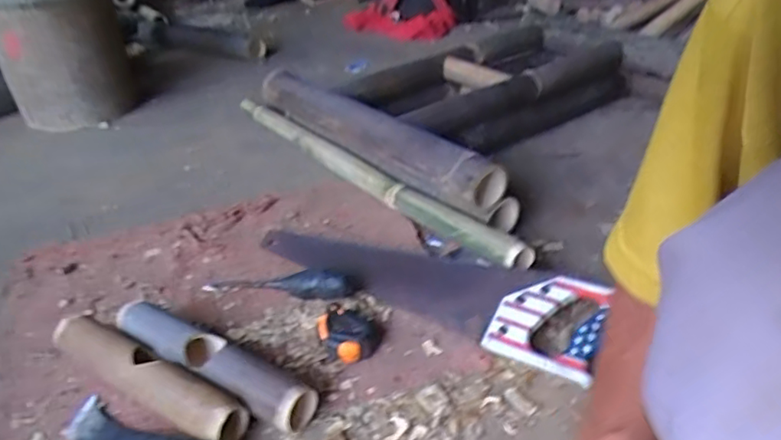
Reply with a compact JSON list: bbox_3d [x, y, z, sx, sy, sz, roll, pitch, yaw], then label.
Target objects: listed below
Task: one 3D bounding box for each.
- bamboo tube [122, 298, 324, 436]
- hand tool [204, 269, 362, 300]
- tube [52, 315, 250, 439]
[{"bbox_3d":[-0.201,0.154,0.665,0.277,0.057,0.057,16,37,28],"label":"bamboo tube"},{"bbox_3d":[-0.150,0.078,0.792,0.217,0.041,0.040,3,33,11],"label":"hand tool"},{"bbox_3d":[-0.271,0.169,0.654,0.279,0.053,0.048,17,38,30],"label":"tube"}]

